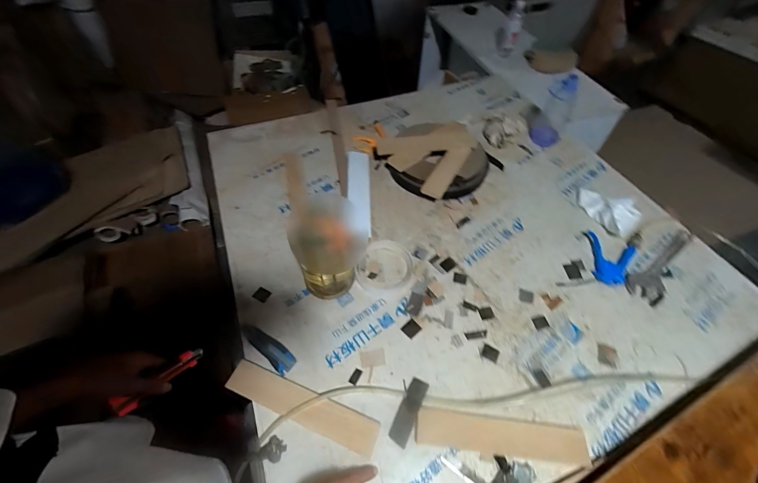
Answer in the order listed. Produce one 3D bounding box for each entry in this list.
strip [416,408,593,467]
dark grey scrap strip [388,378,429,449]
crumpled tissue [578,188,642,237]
[{"bbox_3d":[0.218,0.349,0.595,0.299,0.008,0.060,6,52,2],"label":"strip"},{"bbox_3d":[0.056,0.312,0.615,0.033,0.009,0.117,24,55,15],"label":"dark grey scrap strip"},{"bbox_3d":[0.641,-0.099,0.928,0.159,0.036,0.158,-36,62,-26],"label":"crumpled tissue"}]

